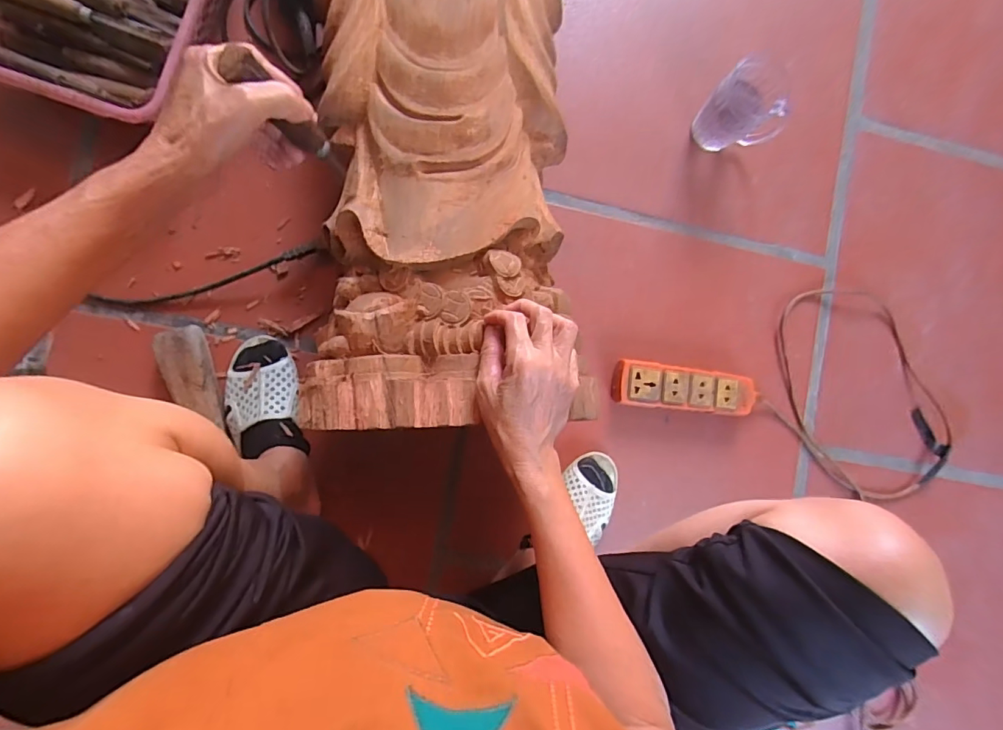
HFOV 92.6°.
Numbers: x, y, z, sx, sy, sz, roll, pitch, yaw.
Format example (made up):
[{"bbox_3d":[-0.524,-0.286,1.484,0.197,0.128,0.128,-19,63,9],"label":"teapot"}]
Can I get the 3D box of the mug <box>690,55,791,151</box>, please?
[{"bbox_3d":[0.328,-0.346,0.663,0.091,0.117,0.096,0,90,-8],"label":"mug"}]

